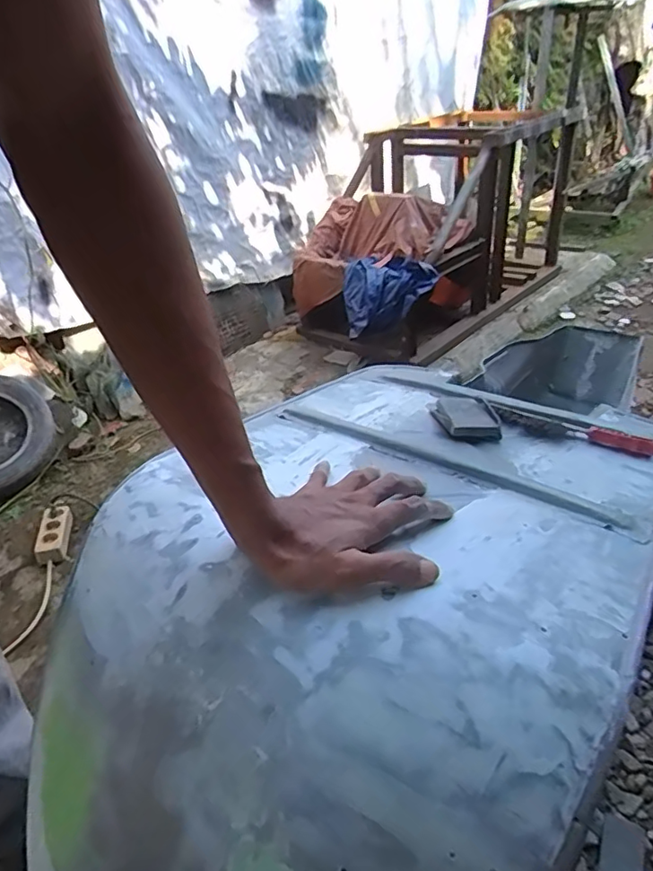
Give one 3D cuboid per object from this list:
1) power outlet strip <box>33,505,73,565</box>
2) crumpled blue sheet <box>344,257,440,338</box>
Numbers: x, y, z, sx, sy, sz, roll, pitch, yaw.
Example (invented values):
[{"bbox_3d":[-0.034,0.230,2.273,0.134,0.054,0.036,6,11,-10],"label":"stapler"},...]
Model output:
[{"bbox_3d":[-0.646,0.236,1.299,0.072,0.044,0.164,-13,34,-11],"label":"power outlet strip"},{"bbox_3d":[0.208,-0.480,1.871,0.289,0.221,0.227,-5,34,1],"label":"crumpled blue sheet"}]

